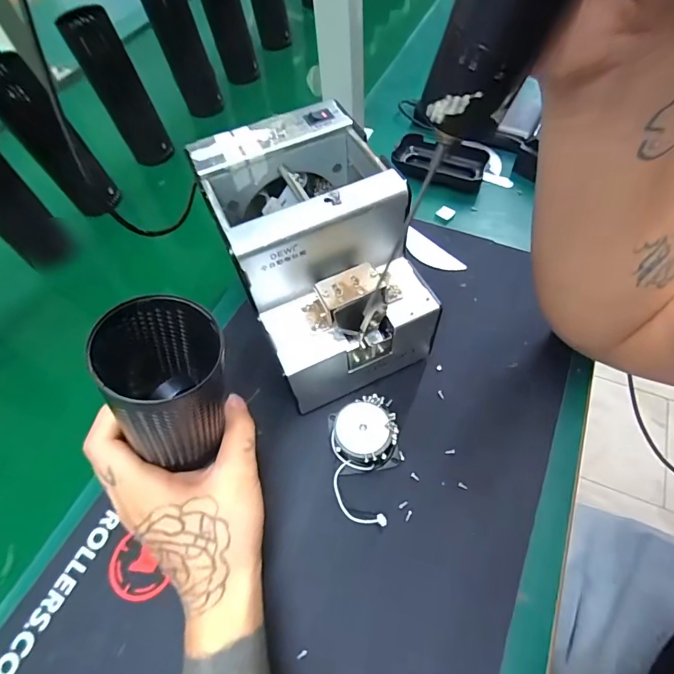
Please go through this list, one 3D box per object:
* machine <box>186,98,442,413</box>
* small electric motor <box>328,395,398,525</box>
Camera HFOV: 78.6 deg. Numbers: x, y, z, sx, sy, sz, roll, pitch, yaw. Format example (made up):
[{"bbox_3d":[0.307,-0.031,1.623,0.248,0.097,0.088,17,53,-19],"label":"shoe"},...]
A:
[{"bbox_3d":[-0.017,-0.061,0.335,0.120,0.147,0.173,-23,59,-11],"label":"machine"},{"bbox_3d":[0.022,0.091,0.309,0.050,0.026,0.088,-4,58,0],"label":"small electric motor"}]

